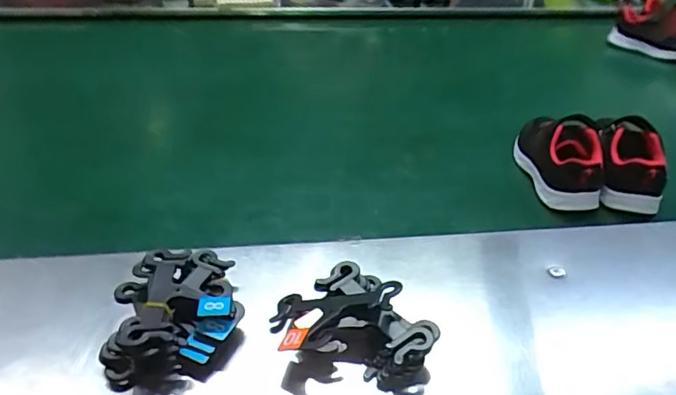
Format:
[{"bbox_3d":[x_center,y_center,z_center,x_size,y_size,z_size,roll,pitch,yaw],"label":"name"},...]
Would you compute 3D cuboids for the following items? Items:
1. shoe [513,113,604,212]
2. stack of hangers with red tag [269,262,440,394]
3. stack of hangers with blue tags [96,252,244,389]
[{"bbox_3d":[0.260,-0.051,0.599,0.067,0.079,0.140,0,35,-4],"label":"shoe"},{"bbox_3d":[0.008,0.098,0.382,0.103,0.044,0.115,-14,38,-22],"label":"stack of hangers with red tag"},{"bbox_3d":[-0.125,0.085,0.395,0.096,0.036,0.114,-5,36,-11],"label":"stack of hangers with blue tags"}]

